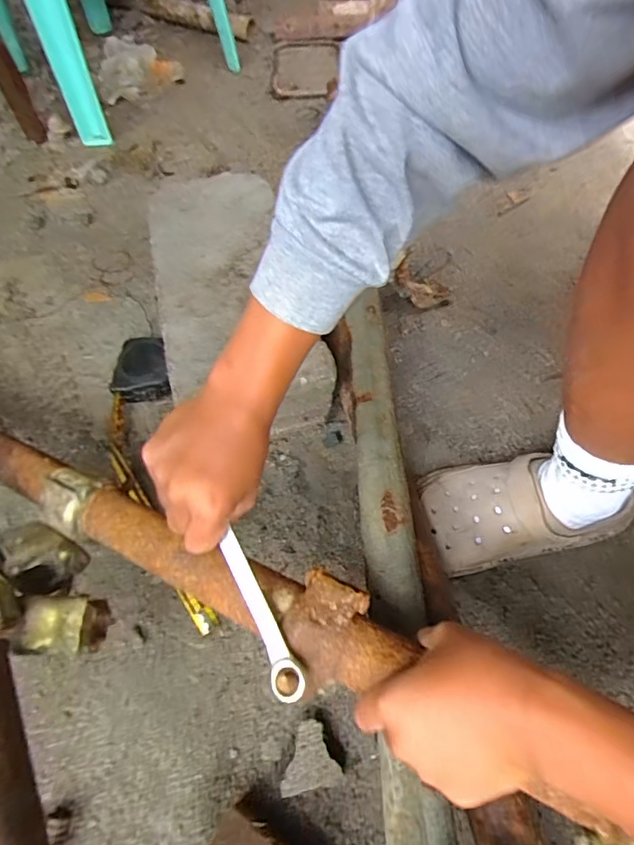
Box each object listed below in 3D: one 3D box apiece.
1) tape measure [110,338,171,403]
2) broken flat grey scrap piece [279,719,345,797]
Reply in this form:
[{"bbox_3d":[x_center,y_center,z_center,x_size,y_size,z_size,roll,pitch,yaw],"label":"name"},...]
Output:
[{"bbox_3d":[-0.238,-0.073,0.660,0.077,0.049,0.084,-4,61,0],"label":"tape measure"},{"bbox_3d":[-0.008,0.308,0.443,0.053,0.024,0.052,-10,61,-3],"label":"broken flat grey scrap piece"}]

